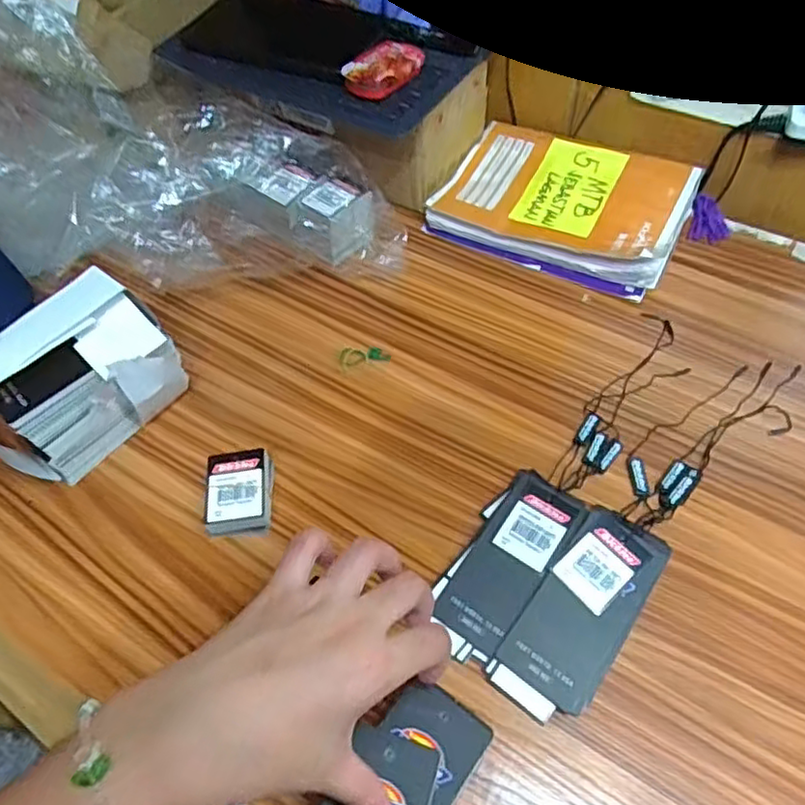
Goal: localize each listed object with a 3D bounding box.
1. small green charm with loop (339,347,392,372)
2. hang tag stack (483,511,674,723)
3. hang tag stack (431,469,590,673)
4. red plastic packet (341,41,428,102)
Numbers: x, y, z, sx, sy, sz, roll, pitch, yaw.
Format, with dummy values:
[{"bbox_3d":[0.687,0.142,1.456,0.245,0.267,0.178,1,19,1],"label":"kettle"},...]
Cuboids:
[{"bbox_3d":[-0.030,-0.036,0.504,0.038,0.013,0.014,-18,56,-9],"label":"small green charm with loop"},{"bbox_3d":[0.104,0.120,0.375,0.054,0.015,0.126,30,62,23],"label":"hang tag stack"},{"bbox_3d":[0.063,0.095,0.397,0.052,0.012,0.119,31,63,23],"label":"hang tag stack"},{"bbox_3d":[-0.014,-0.269,0.521,0.043,0.016,0.072,28,62,22],"label":"red plastic packet"}]

